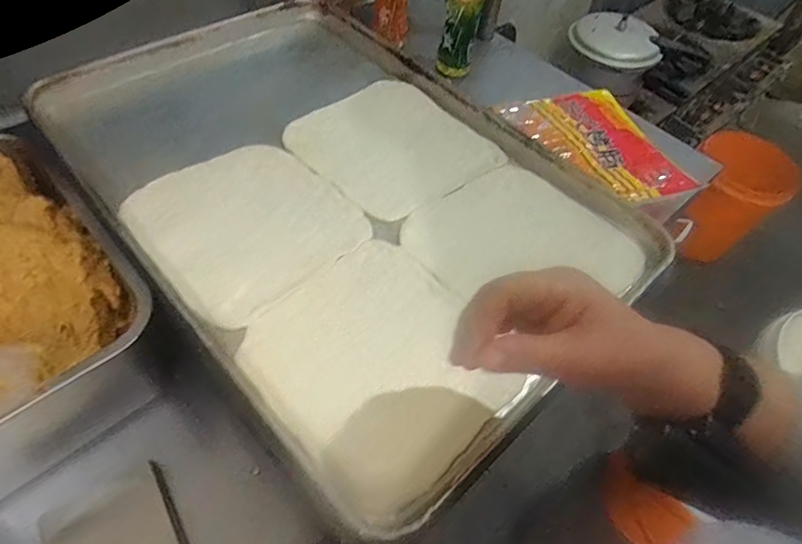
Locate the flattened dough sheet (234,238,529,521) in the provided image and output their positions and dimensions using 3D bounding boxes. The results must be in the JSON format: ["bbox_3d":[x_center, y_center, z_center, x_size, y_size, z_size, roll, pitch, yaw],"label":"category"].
[{"bbox_3d":[-0.017,0.066,0.404,0.179,0.011,0.193,-34,64,-27],"label":"flattened dough sheet"}]

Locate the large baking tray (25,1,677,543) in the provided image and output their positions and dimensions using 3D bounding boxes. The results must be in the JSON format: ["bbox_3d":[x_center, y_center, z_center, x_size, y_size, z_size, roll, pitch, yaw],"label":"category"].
[{"bbox_3d":[-0.073,-0.103,0.522,0.399,0.038,0.603,-37,64,-25],"label":"large baking tray"}]

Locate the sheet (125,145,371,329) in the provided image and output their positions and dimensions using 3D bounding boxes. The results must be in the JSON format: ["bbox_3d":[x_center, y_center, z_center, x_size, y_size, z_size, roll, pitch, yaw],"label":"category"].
[{"bbox_3d":[-0.149,-0.052,0.477,0.179,0.021,0.184,-38,65,-26],"label":"sheet"}]

